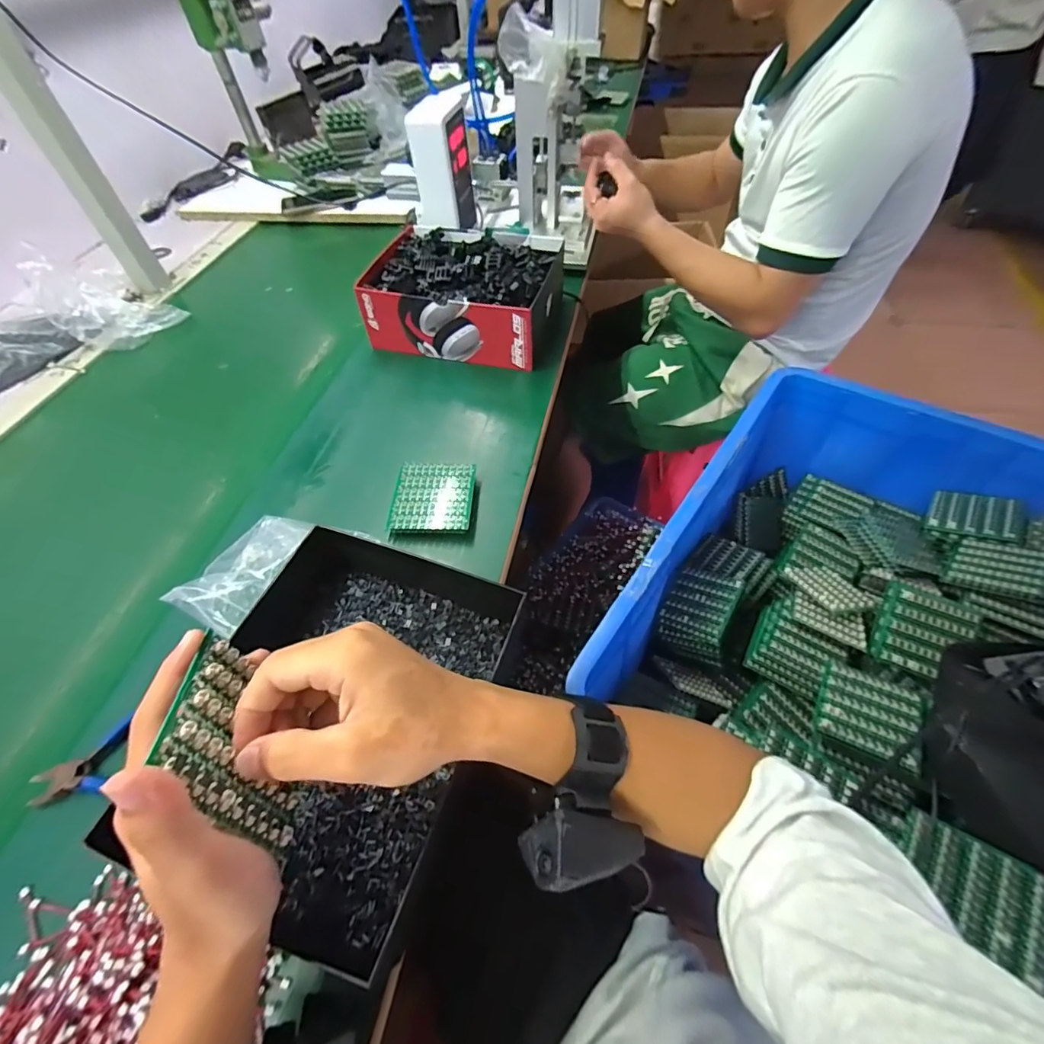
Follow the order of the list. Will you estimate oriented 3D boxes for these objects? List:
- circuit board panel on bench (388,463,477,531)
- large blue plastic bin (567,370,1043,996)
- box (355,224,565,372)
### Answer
[{"bbox_3d":[-0.092,-0.024,0.513,0.082,0.023,0.083,-2,54,3],"label":"circuit board panel on bench"},{"bbox_3d":[0.409,0.107,0.555,0.472,0.242,0.551,29,61,23],"label":"large blue plastic bin"},{"bbox_3d":[-0.079,-0.321,0.681,0.239,0.085,0.182,11,56,12],"label":"box"}]

